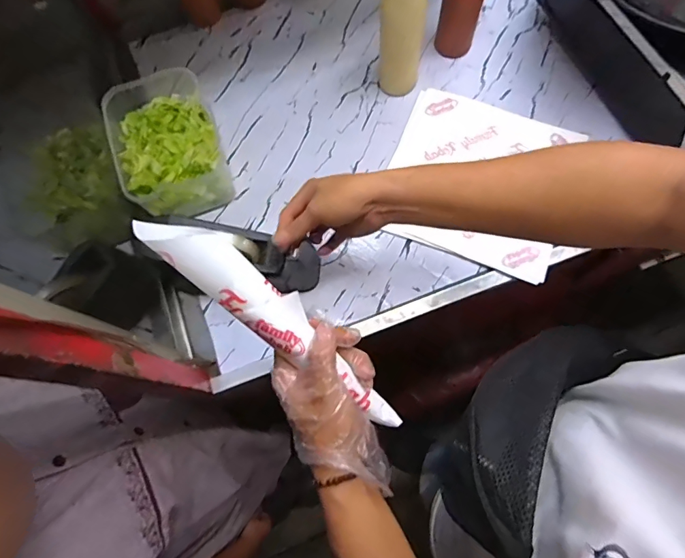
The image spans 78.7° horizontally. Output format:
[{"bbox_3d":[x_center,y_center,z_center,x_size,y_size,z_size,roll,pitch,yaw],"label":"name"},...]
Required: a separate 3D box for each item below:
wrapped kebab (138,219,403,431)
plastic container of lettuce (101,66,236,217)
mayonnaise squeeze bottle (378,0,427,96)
[{"bbox_3d":[-0.051,0.036,0.357,0.267,0.034,0.044,42,74,-12],"label":"wrapped kebab"},{"bbox_3d":[-0.256,-0.202,0.607,0.146,0.078,0.220,-22,72,-7],"label":"plastic container of lettuce"},{"bbox_3d":[0.085,-0.346,0.583,0.061,0.192,0.059,15,71,6],"label":"mayonnaise squeeze bottle"}]

